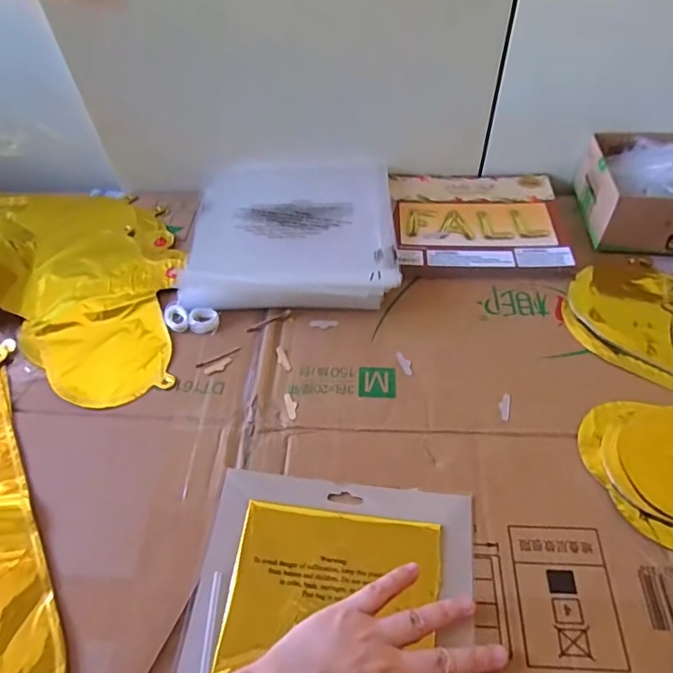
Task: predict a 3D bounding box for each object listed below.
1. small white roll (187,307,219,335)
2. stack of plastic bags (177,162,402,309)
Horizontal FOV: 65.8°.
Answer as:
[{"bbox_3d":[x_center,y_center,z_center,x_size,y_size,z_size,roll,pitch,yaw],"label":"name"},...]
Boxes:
[{"bbox_3d":[-0.133,-0.016,0.518,0.030,0.008,0.028,-1,52,1],"label":"small white roll"},{"bbox_3d":[-0.047,-0.118,0.579,0.219,0.029,0.212,-1,52,2],"label":"stack of plastic bags"}]

